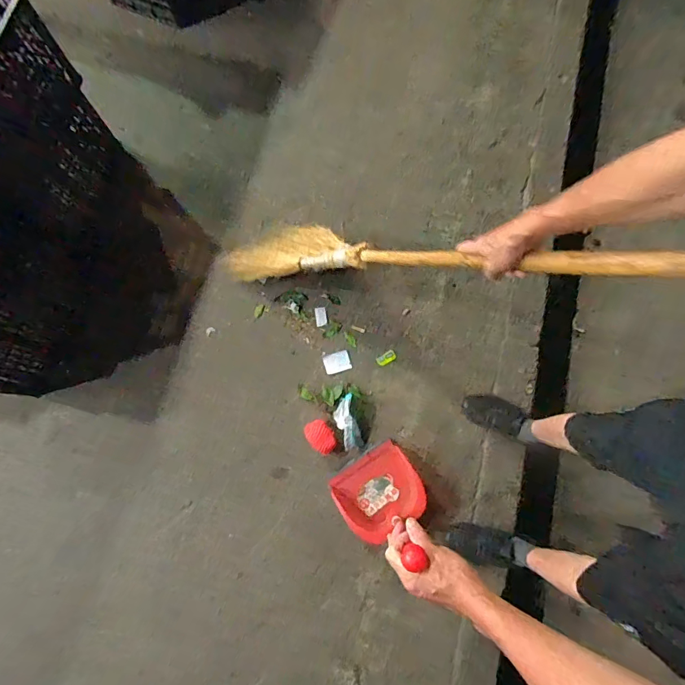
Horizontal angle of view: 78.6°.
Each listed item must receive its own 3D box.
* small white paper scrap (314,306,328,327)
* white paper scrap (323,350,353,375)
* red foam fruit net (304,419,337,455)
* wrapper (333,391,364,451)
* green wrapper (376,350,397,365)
[{"bbox_3d":[-0.073,-0.089,1.436,0.039,0.005,0.065,-9,78,-1],"label":"small white paper scrap"},{"bbox_3d":[-0.018,0.066,1.385,0.085,0.011,0.068,-17,74,-2],"label":"white paper scrap"},{"bbox_3d":[-0.068,0.295,1.316,0.077,0.027,0.109,-43,77,-9],"label":"red foam fruit net"},{"bbox_3d":[0.014,0.249,1.312,0.073,0.040,0.172,-13,75,-3],"label":"wrapper"},{"bbox_3d":[0.147,0.052,1.394,0.068,0.006,0.036,-32,75,-6],"label":"green wrapper"}]

